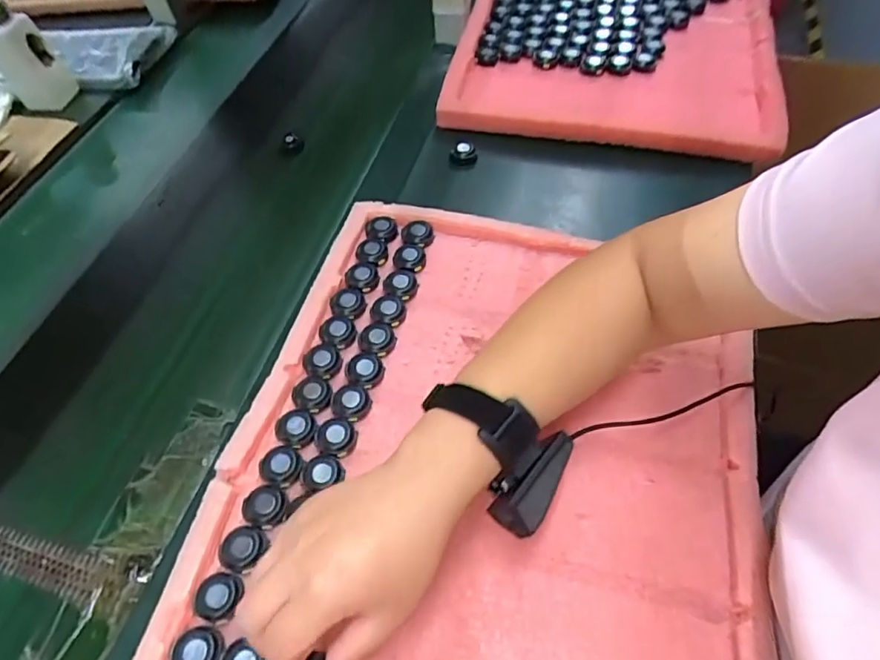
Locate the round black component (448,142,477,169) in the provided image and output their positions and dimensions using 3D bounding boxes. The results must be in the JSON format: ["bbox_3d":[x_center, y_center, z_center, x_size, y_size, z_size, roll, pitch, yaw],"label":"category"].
[{"bbox_3d":[0.025,-0.197,0.628,0.030,0.016,0.030,0,58,0],"label":"round black component"}]

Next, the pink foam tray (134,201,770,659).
[{"bbox_3d":[0.032,0.105,0.405,0.374,0.028,0.499,11,58,7],"label":"pink foam tray"}]

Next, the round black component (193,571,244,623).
[{"bbox_3d":[-0.143,0.171,0.359,0.028,0.008,0.028,0,58,0],"label":"round black component"}]

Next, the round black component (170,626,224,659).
[{"bbox_3d":[-0.149,0.197,0.341,0.029,0.006,0.027,5,58,3],"label":"round black component"}]

